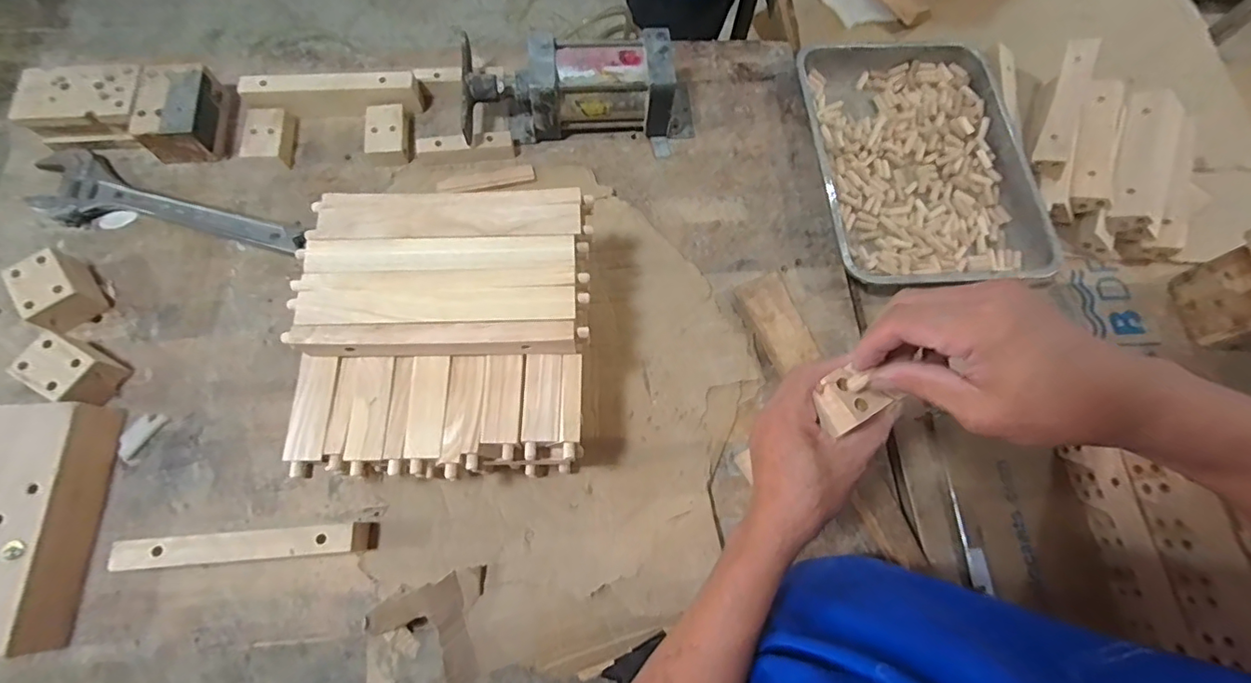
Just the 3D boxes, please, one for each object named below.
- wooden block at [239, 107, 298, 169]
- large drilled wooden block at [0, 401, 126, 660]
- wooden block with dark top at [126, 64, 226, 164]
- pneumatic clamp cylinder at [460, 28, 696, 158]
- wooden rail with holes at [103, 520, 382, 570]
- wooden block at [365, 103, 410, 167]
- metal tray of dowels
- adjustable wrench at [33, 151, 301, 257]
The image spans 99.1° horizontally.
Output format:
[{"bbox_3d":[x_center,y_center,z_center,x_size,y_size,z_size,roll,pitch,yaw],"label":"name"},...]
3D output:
[{"bbox_3d":[-0.472,-0.271,0.709,0.060,0.034,0.077,-4,70,-4],"label":"wooden block"},{"bbox_3d":[-0.591,0.179,0.525,0.091,0.068,0.229,-2,71,-4],"label":"large drilled wooden block"},{"bbox_3d":[-0.574,-0.296,0.692,0.082,0.055,0.111,-4,69,-4],"label":"wooden block with dark top"},{"bbox_3d":[-0.059,-0.336,0.716,0.310,0.106,0.130,-2,69,-3],"label":"pneumatic clamp cylinder"},{"bbox_3d":[-0.373,0.202,0.531,0.227,0.050,0.027,-3,69,-3],"label":"wooden rail with holes"},{"bbox_3d":[-0.320,-0.277,0.718,0.052,0.031,0.077,-6,70,-5],"label":"wooden block"},{"bbox_3d":[0.407,-0.258,0.750,0.298,0.037,0.396,-6,70,-4],"label":"metal tray of dowels"},{"bbox_3d":[-0.575,-0.152,0.664,0.336,0.028,0.091,20,71,4],"label":"adjustable wrench"}]

